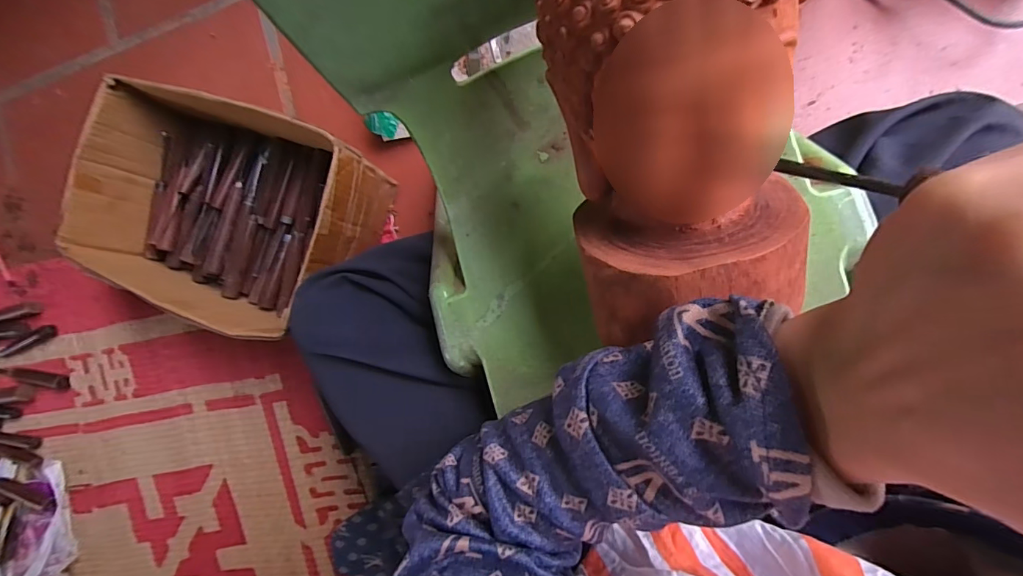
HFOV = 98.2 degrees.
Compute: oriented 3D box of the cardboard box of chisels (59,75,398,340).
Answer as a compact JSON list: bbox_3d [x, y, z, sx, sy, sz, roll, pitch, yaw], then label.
[{"bbox_3d":[-0.352,-0.093,0.584,0.323,0.161,0.248,16,93,9],"label":"cardboard box of chisels"}]

